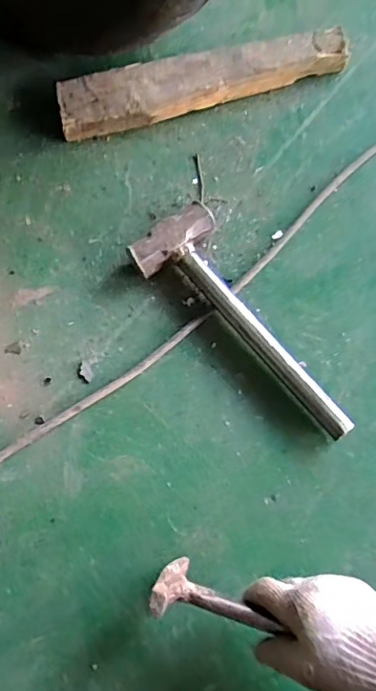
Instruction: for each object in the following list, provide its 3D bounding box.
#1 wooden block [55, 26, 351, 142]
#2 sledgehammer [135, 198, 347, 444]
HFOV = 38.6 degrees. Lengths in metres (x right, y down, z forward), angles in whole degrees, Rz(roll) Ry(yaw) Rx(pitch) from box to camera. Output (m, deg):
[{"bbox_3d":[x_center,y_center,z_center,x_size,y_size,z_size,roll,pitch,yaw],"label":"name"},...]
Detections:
[{"bbox_3d":[0.021,-0.342,0.702,0.379,0.041,0.078,-12,75,-2],"label":"wooden block"},{"bbox_3d":[0.074,-0.030,0.615,0.101,0.045,0.312,-42,79,-9],"label":"sledgehammer"}]

